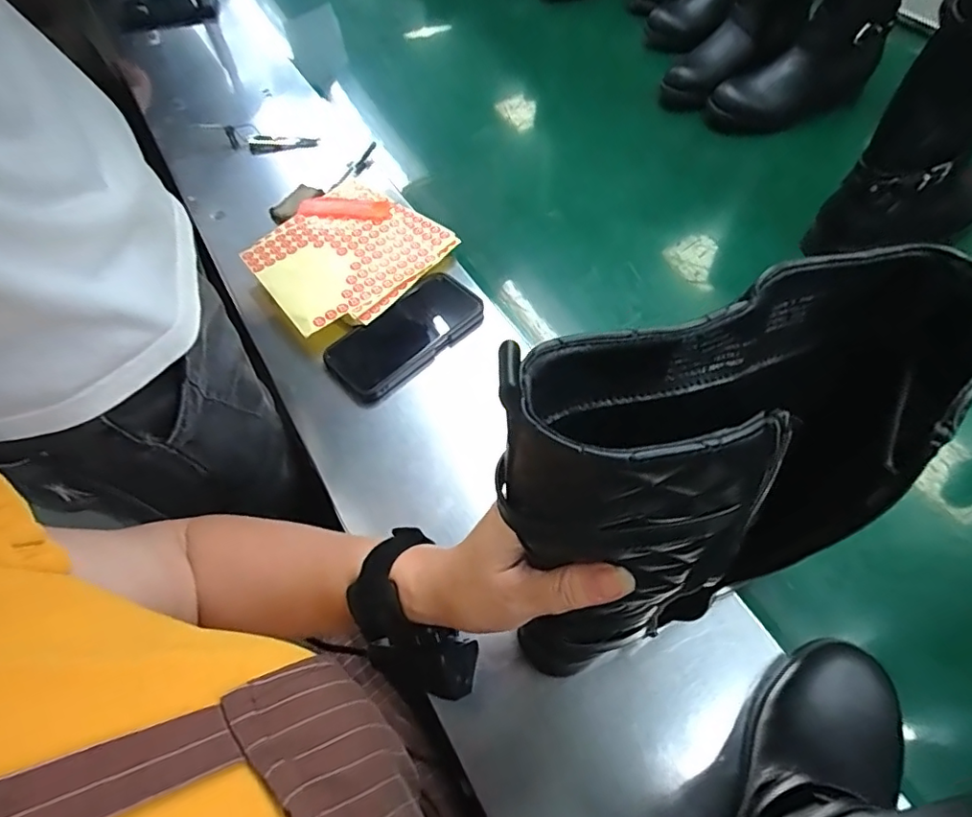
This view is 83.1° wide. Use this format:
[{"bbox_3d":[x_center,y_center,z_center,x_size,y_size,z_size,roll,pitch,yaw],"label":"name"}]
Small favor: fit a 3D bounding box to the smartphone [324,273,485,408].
[{"bbox_3d":[-0.083,-0.075,0.567,0.161,0.018,0.088,-37,64,-16],"label":"smartphone"}]

